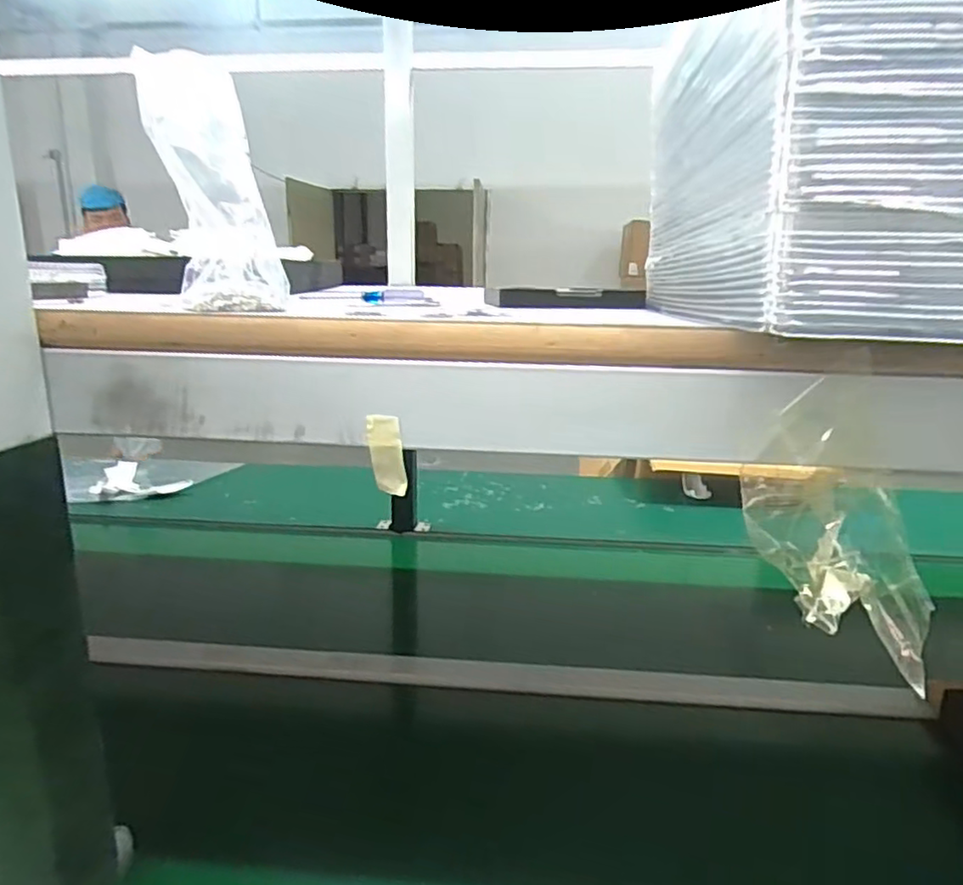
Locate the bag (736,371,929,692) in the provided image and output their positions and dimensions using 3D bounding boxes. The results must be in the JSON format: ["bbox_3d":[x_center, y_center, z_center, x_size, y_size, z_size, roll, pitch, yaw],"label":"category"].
[{"bbox_3d":[0.150,0.035,0.281,0.069,0.127,0.017,-5,-9,-6],"label":"bag"}]

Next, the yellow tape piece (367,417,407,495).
[{"bbox_3d":[-0.043,0.006,0.292,0.015,0.036,0.006,3,14,7],"label":"yellow tape piece"}]

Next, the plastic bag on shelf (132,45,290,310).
[{"bbox_3d":[-0.144,-0.139,0.354,0.057,0.125,0.078,-3,15,-16],"label":"plastic bag on shelf"}]

